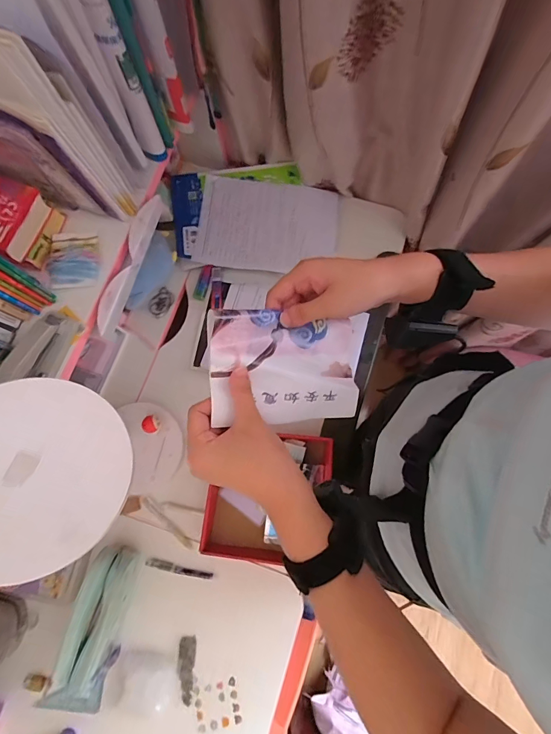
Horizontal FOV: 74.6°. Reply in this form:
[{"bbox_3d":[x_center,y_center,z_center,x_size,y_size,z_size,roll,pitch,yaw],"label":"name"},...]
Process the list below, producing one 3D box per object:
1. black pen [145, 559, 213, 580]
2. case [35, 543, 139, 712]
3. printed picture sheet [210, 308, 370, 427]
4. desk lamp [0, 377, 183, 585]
[{"bbox_3d":[-0.176,0.369,0.660,0.124,0.007,0.014,11,77,4],"label":"black pen"},{"bbox_3d":[-0.312,0.461,0.617,0.093,0.085,0.283,19,78,6],"label":"case"},{"bbox_3d":[0.019,-0.001,0.329,0.154,0.013,0.098,-1,85,-24],"label":"printed picture sheet"},{"bbox_3d":[-0.219,0.117,0.482,0.192,0.439,0.147,23,78,7],"label":"desk lamp"}]

